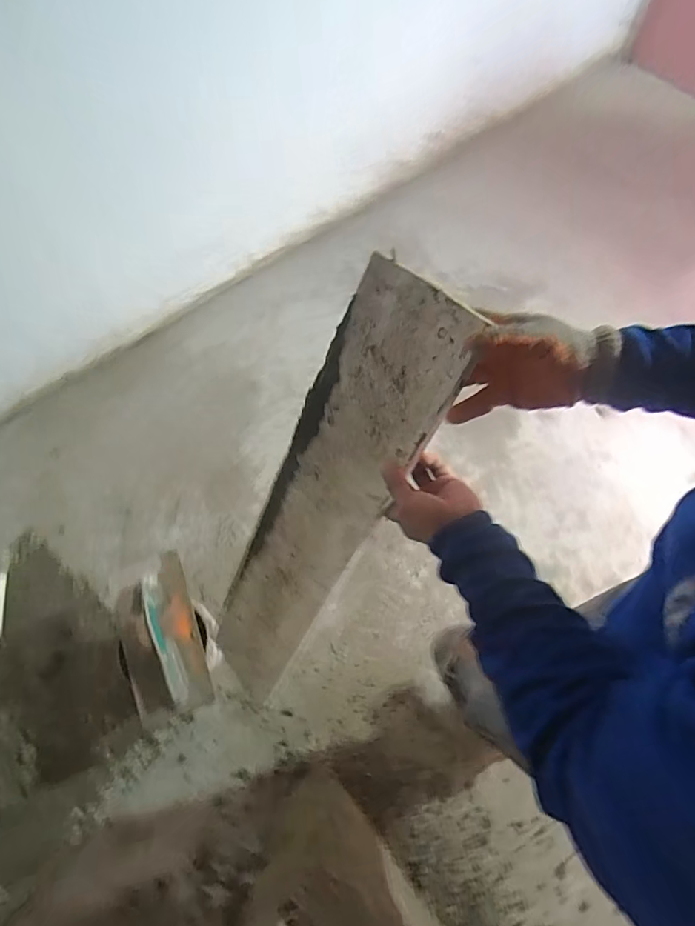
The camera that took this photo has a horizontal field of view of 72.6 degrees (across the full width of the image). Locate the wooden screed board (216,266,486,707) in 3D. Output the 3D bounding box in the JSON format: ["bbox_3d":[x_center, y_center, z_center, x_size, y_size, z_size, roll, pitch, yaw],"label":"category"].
[{"bbox_3d":[-0.044,0.078,0.606,0.011,0.631,0.148,-12,47,-48],"label":"wooden screed board"}]

